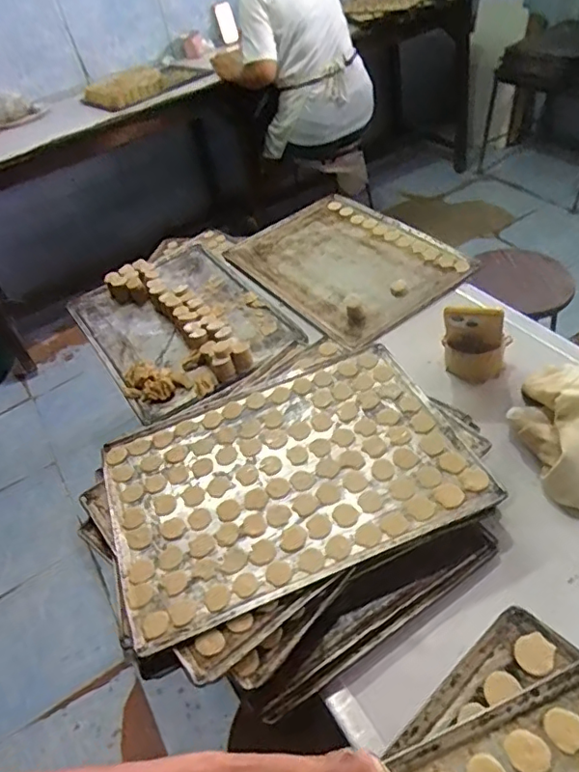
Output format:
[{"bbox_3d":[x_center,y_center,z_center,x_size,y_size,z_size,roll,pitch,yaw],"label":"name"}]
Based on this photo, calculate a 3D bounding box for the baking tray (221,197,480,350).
[{"bbox_3d":[0.110,-0.263,1.171,0.346,0.030,0.475,-23,43,-22],"label":"baking tray"}]

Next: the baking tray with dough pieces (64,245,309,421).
[{"bbox_3d":[-0.219,-0.133,1.113,0.327,0.068,0.492,-25,43,-24],"label":"baking tray with dough pieces"}]

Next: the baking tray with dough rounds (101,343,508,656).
[{"bbox_3d":[-0.008,0.112,0.752,0.452,0.013,0.335,-22,43,-9],"label":"baking tray with dough rounds"}]

